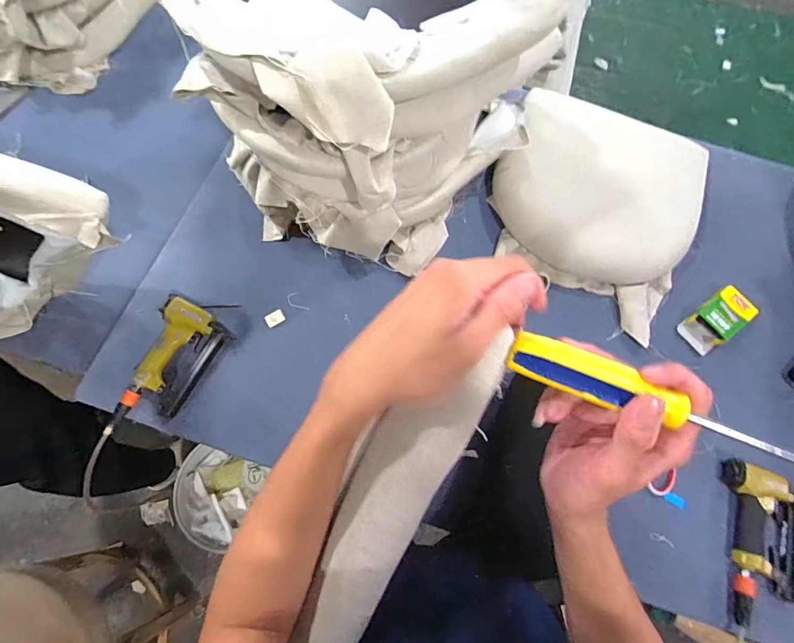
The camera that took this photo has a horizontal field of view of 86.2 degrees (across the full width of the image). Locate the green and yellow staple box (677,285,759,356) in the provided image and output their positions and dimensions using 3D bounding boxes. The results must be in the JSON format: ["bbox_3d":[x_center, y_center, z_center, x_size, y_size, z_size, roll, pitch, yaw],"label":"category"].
[{"bbox_3d":[0.659,-0.004,0.865,0.153,0.043,0.081,-33,74,-15],"label":"green and yellow staple box"}]

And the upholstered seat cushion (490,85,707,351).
[{"bbox_3d":[0.436,-0.264,0.932,0.441,0.090,0.491,26,69,7],"label":"upholstered seat cushion"}]

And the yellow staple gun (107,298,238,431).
[{"bbox_3d":[-0.414,0.090,0.777,0.124,0.054,0.258,19,69,4],"label":"yellow staple gun"}]

